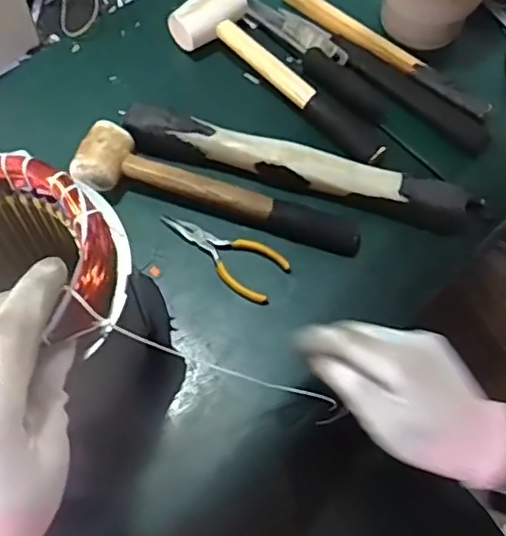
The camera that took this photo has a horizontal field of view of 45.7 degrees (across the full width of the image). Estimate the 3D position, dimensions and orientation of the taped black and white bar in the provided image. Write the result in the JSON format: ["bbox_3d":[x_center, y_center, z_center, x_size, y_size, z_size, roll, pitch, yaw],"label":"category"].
[{"bbox_3d":[0.046,-0.090,0.554,0.332,0.033,0.039,16,65,5],"label":"taped black and white bar"}]

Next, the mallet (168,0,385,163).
[{"bbox_3d":[0.029,-0.193,0.599,0.072,0.043,0.251,-41,73,-19],"label":"mallet"}]

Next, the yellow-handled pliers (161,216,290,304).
[{"bbox_3d":[-0.029,-0.016,0.525,0.117,0.006,0.048,32,67,12],"label":"yellow-handled pliers"}]

